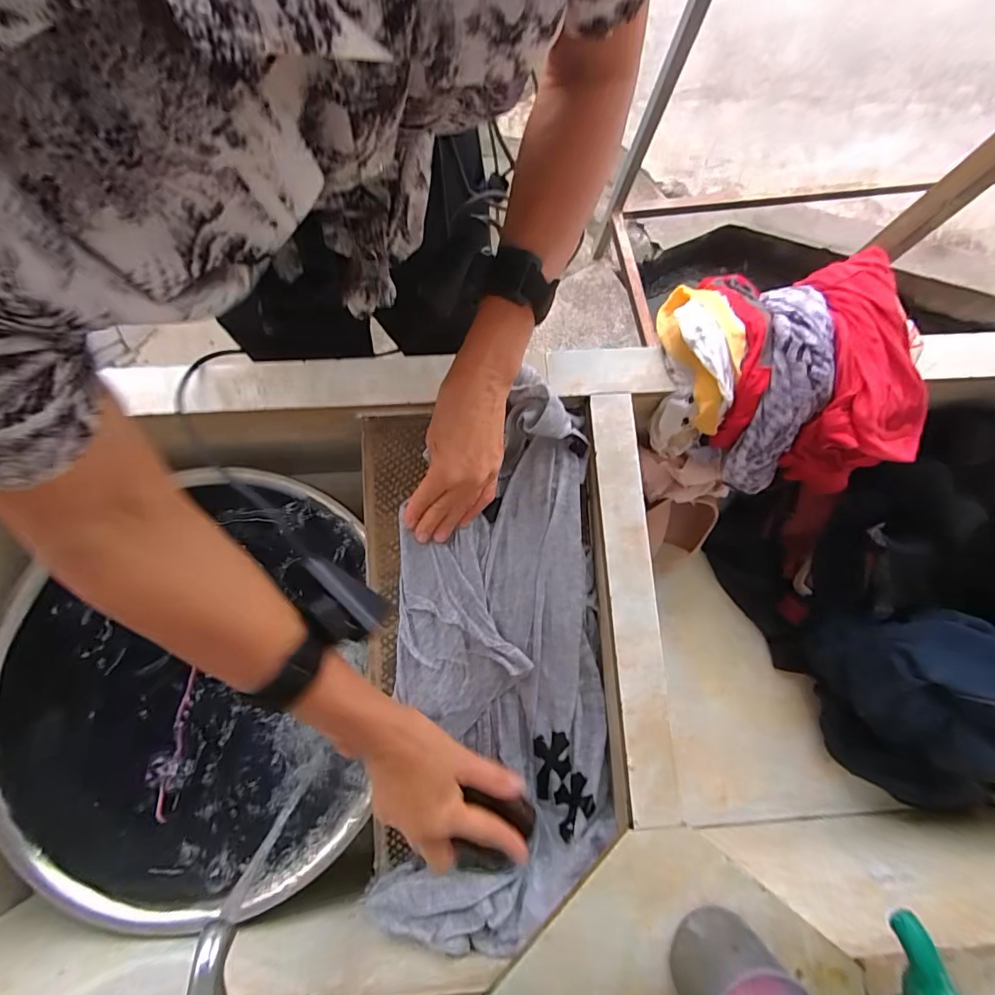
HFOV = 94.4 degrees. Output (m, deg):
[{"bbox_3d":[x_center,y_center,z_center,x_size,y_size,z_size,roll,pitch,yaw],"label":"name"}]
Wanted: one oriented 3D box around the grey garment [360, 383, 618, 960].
[{"bbox_3d":[0.004,0.132,0.395,0.188,0.054,0.445,4,84,0],"label":"grey garment"}]

